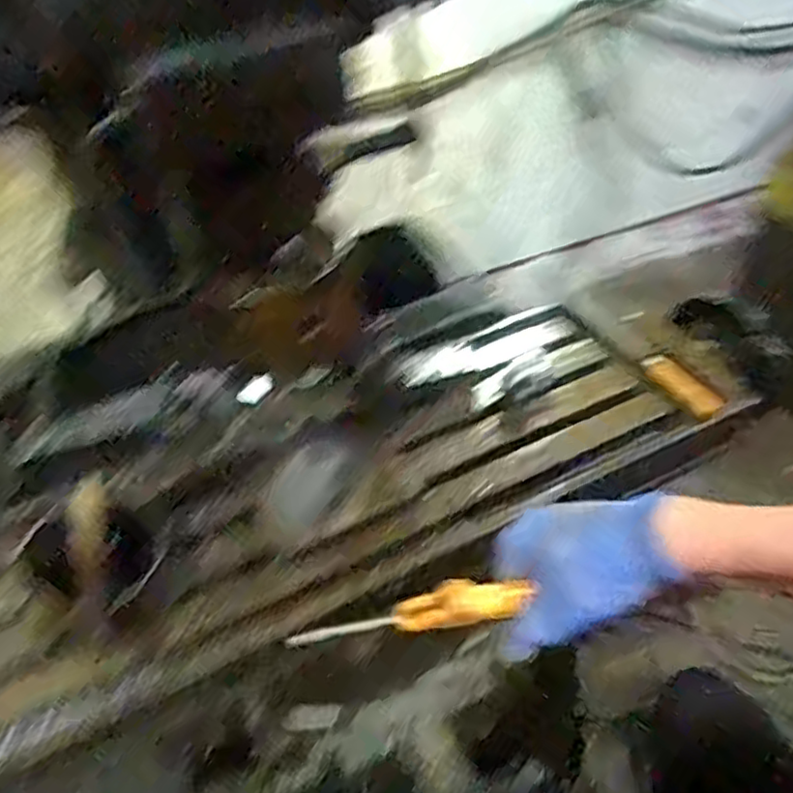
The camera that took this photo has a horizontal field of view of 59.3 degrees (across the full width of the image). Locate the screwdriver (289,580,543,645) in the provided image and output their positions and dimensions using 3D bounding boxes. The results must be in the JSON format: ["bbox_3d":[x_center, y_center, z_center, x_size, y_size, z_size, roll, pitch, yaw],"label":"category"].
[{"bbox_3d":[0.004,0.132,0.422,0.151,0.021,0.018,-17,38,16],"label":"screwdriver"}]

